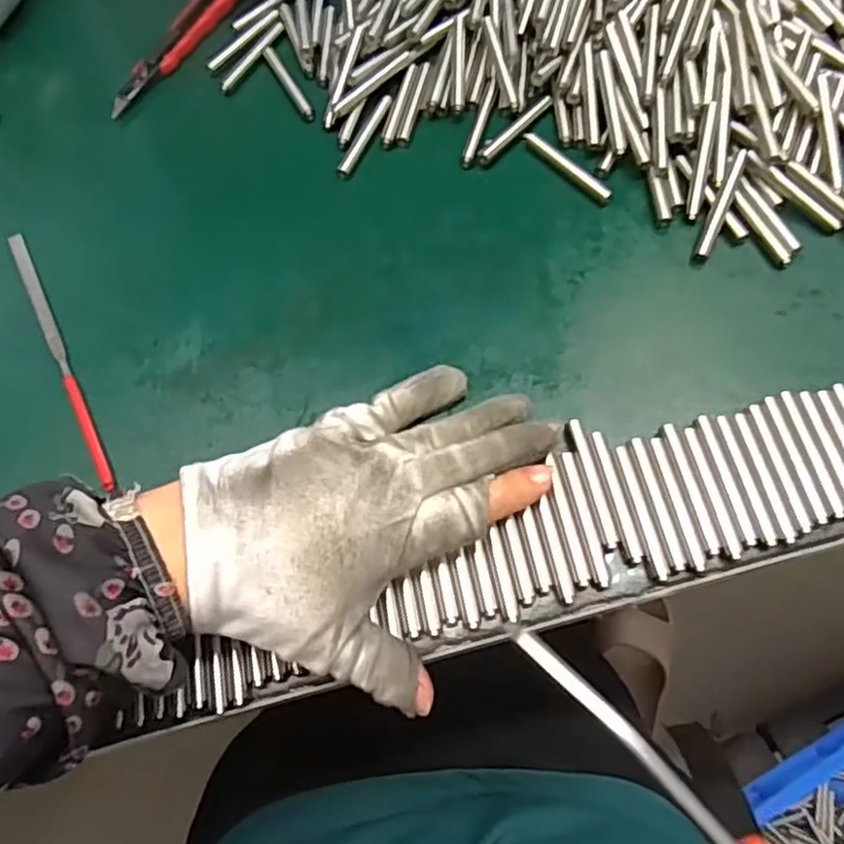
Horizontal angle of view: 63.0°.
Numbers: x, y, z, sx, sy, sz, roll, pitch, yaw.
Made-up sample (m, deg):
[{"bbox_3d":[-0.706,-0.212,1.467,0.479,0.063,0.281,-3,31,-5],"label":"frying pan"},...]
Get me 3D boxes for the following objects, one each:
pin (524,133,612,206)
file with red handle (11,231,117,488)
[{"bbox_3d":[0.078,-0.136,0.367,0.009,0.007,0.059,-39,71,-12],"label":"pin"},{"bbox_3d":[-0.178,-0.035,0.339,0.007,0.011,0.161,-28,69,-8],"label":"file with red handle"}]

